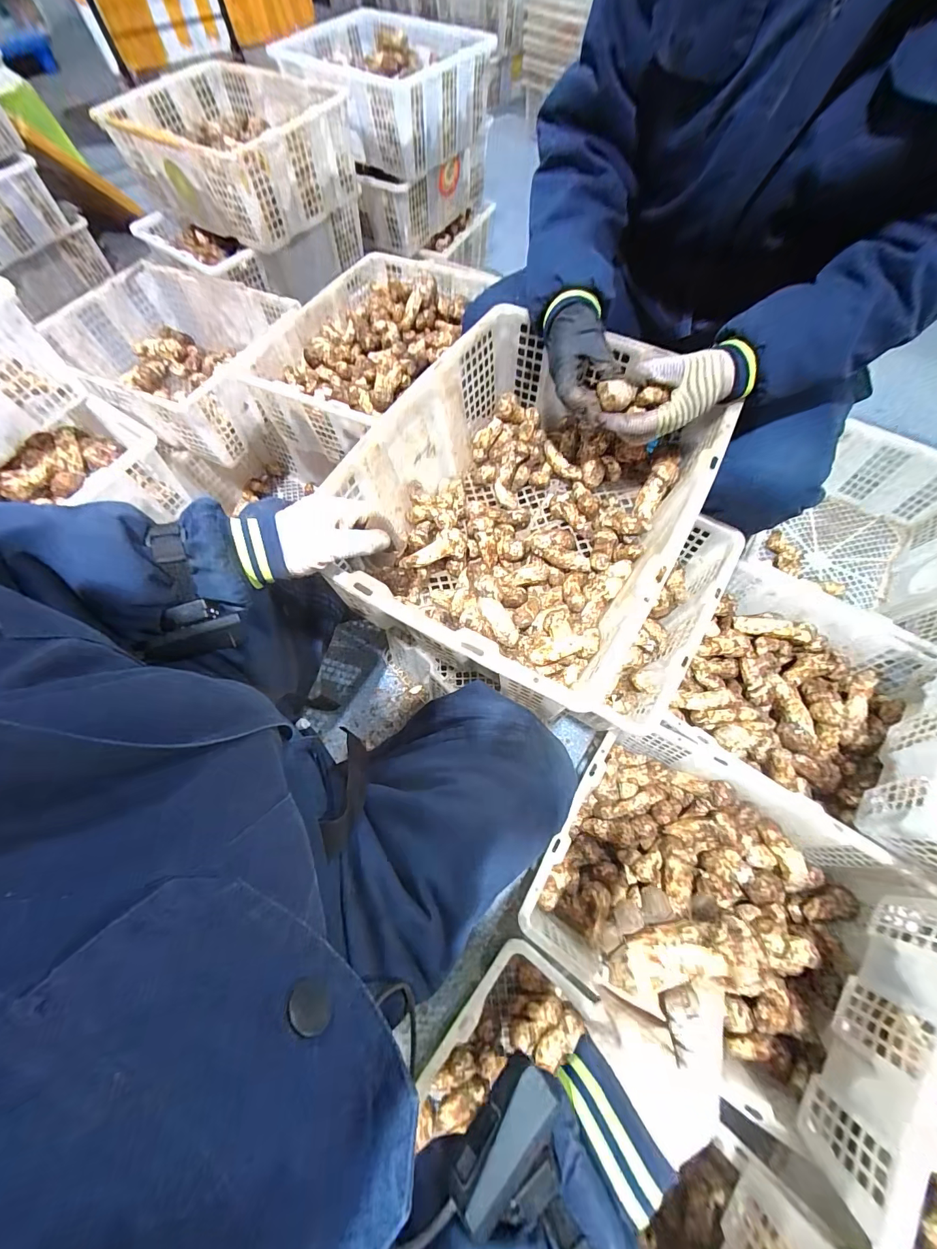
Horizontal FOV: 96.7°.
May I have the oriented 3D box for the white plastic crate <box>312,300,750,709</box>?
[{"bbox_3d":[0.074,-0.151,0.527,0.346,0.161,0.461,29,70,14],"label":"white plastic crate"}]

